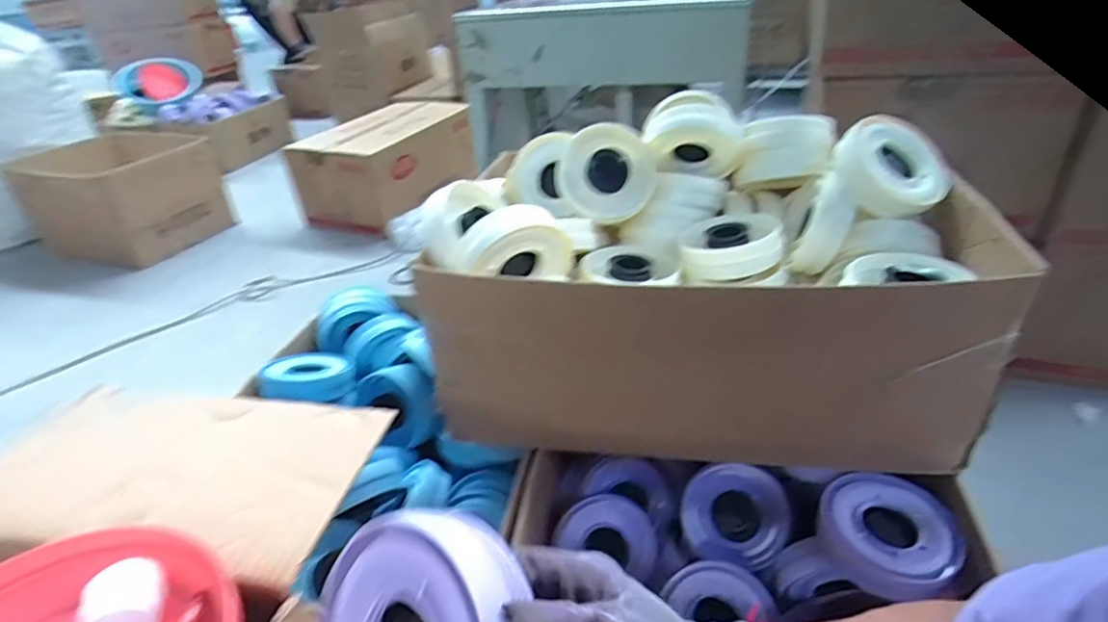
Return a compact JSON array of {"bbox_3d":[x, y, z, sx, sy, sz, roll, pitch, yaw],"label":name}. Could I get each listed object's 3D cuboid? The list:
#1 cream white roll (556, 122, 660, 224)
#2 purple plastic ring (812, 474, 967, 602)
[{"bbox_3d":[0.074,-0.192,0.816,0.132,0.131,0.055,18,4,9],"label":"cream white roll"},{"bbox_3d":[0.360,0.240,0.623,0.130,0.046,0.125,-3,32,2],"label":"purple plastic ring"}]

